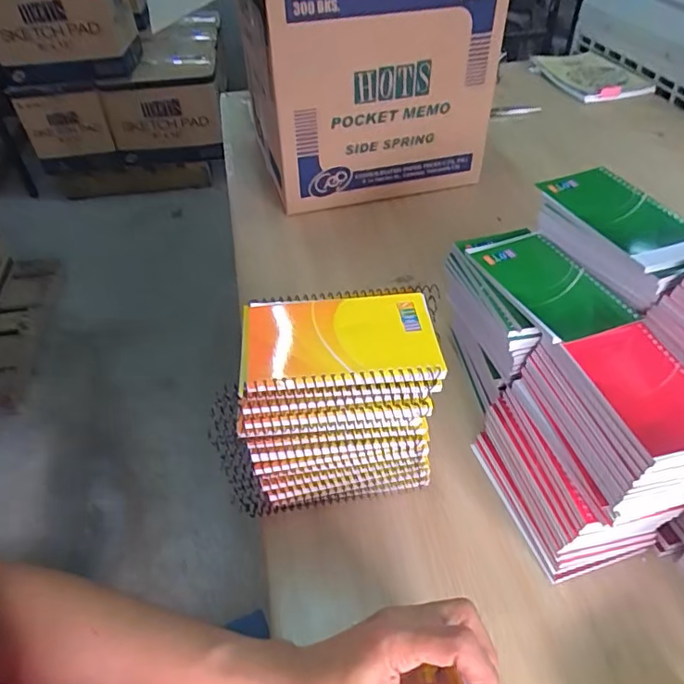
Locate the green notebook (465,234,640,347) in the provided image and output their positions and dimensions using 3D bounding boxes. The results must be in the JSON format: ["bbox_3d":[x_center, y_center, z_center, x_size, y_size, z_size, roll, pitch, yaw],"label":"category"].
[{"bbox_3d":[0.171,-0.051,0.452,0.081,0.007,0.133,-16,46,-15],"label":"green notebook"}]

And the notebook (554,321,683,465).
[{"bbox_3d":[0.214,0.031,0.375,0.082,0.013,0.107,-12,45,-11],"label":"notebook"}]

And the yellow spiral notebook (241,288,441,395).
[{"bbox_3d":[0.000,-0.005,0.380,0.129,0.012,0.084,-5,44,-3],"label":"yellow spiral notebook"}]

